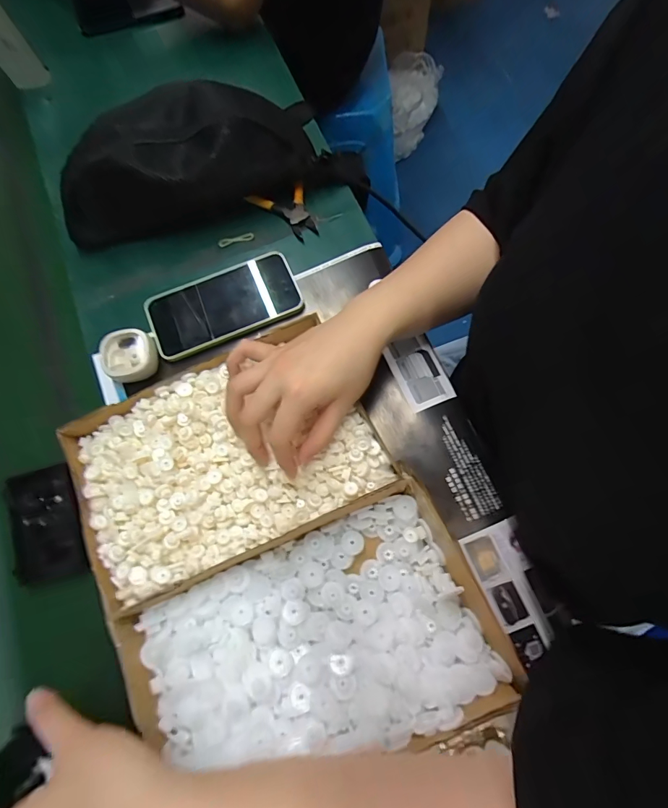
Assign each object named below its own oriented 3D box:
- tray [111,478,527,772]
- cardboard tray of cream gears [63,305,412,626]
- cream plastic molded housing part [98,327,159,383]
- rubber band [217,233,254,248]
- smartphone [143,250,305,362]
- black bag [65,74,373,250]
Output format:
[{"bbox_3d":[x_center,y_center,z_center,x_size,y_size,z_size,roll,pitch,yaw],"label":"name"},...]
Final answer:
[{"bbox_3d":[-0.013,0.188,0.316,0.263,0.036,0.168,-24,73,-8],"label":"tray"},{"bbox_3d":[-0.093,0.046,0.360,0.251,0.039,0.173,-23,73,-8],"label":"cardboard tray of cream gears"},{"bbox_3d":[-0.210,-0.050,0.416,0.051,0.024,0.050,-14,74,-1],"label":"cream plastic molded housing part"},{"bbox_3d":[-0.115,-0.192,0.473,0.042,0.005,0.007,-16,74,-1],"label":"rubber band"},{"bbox_3d":[-0.120,-0.110,0.440,0.163,0.007,0.083,-27,75,-5],"label":"smartphone"},{"bbox_3d":[-0.139,-0.281,0.455,0.338,0.103,0.120,-20,70,-11],"label":"black bag"}]

